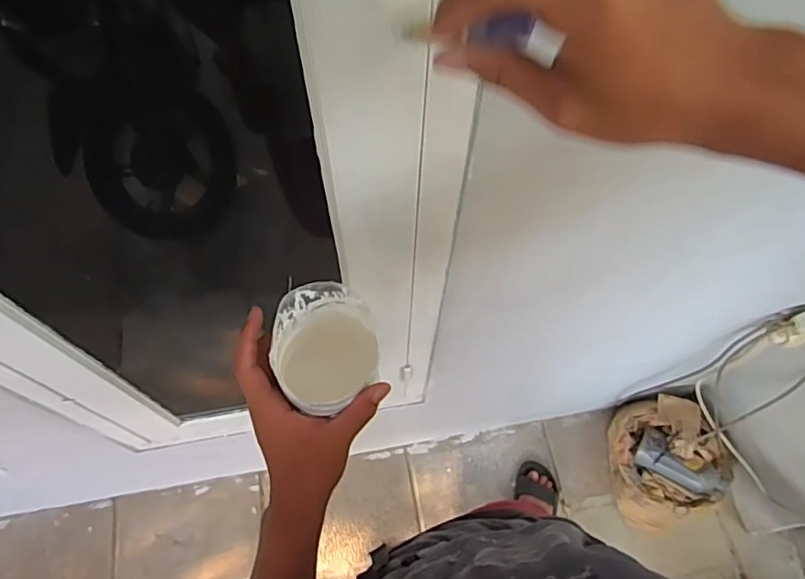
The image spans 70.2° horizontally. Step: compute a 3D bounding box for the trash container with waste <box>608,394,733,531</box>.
[{"bbox_3d":[0.704,0.458,1.543,0.257,0.217,0.324,-14,66,-8],"label":"trash container with waste"}]

